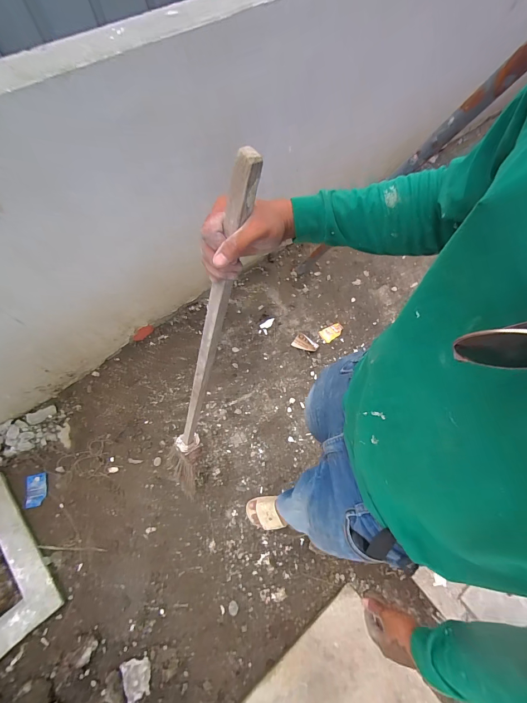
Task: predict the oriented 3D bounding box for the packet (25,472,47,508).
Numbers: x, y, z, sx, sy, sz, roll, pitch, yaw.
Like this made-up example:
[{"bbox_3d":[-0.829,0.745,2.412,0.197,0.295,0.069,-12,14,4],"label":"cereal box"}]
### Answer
[{"bbox_3d":[-0.938,0.571,1.296,0.083,0.010,0.123,-13,67,-7],"label":"packet"}]

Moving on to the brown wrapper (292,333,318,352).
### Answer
[{"bbox_3d":[0.211,-0.040,1.570,0.120,0.034,0.080,31,69,11],"label":"brown wrapper"}]

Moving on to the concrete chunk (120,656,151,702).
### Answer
[{"bbox_3d":[-0.428,1.109,1.068,0.087,0.022,0.109,-20,68,-10],"label":"concrete chunk"}]

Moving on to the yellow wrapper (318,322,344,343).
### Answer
[{"bbox_3d":[0.352,-0.101,1.613,0.123,0.011,0.071,-30,70,-14],"label":"yellow wrapper"}]

